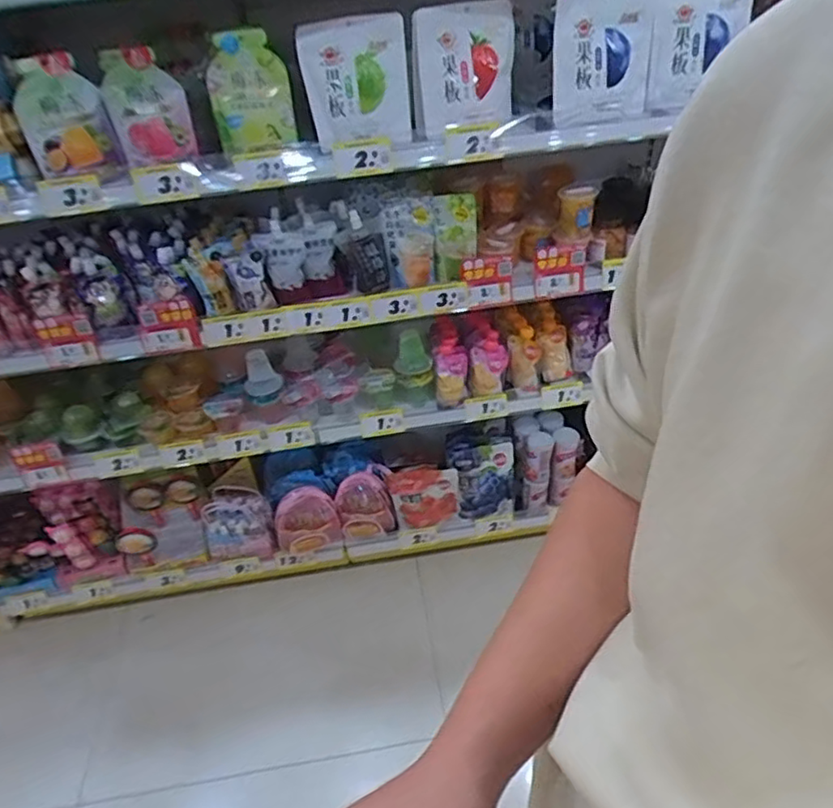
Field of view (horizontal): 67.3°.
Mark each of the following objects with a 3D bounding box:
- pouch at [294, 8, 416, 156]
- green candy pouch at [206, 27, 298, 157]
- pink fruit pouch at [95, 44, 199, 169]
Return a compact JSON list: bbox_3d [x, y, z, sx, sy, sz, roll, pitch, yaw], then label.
[{"bbox_3d":[-0.105,-0.563,1.098,0.177,0.191,0.050,-7,23,-2],"label":"pouch"},{"bbox_3d":[-0.283,-0.534,1.064,0.130,0.169,0.063,-14,39,-10],"label":"green candy pouch"},{"bbox_3d":[-0.449,-0.496,1.048,0.125,0.166,0.058,-19,40,-16],"label":"pink fruit pouch"}]

